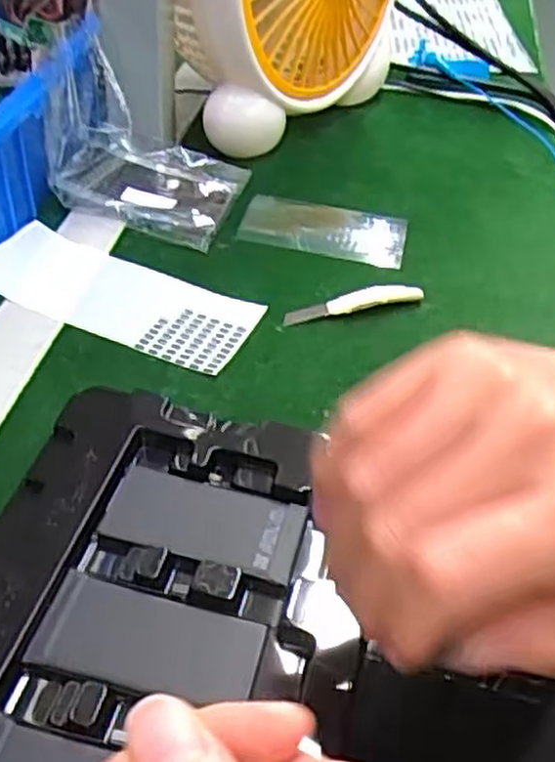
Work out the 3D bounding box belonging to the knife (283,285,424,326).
[{"bbox_3d":[0.045,-0.047,0.450,0.084,0.012,0.013,-8,46,-14],"label":"knife"}]

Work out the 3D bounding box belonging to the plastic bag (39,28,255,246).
[{"bbox_3d":[-0.084,-0.155,0.499,0.115,0.078,0.096,16,45,10],"label":"plastic bag"}]

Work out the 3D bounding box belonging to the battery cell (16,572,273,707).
[{"bbox_3d":[-0.044,0.090,0.268,0.076,0.004,0.035,11,44,5],"label":"battery cell"}]

